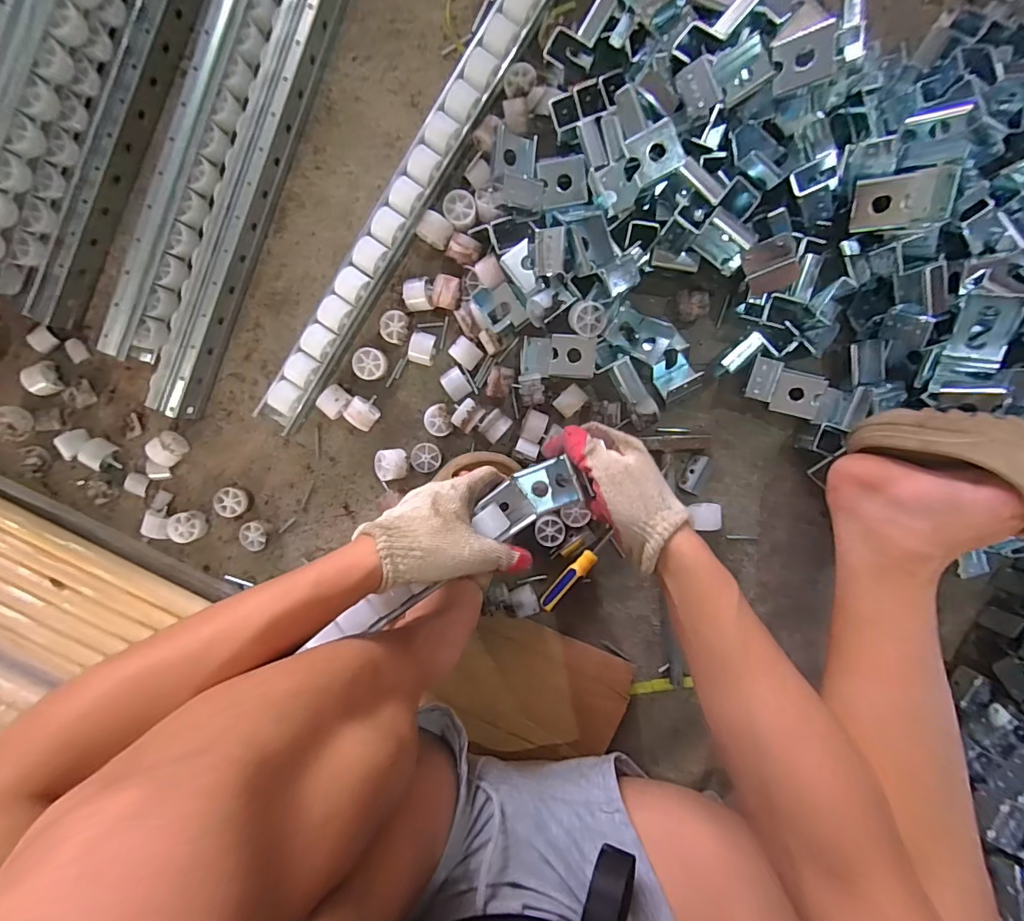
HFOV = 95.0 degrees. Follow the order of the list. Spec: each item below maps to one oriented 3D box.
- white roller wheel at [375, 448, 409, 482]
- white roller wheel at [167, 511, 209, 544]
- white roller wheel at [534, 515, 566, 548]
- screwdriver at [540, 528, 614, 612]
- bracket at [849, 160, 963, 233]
[{"bbox_3d":[-0.139,0.004,0.547,0.039,0.035,0.035,-9,96,1],"label":"white roller wheel"},{"bbox_3d":[-0.386,0.078,0.562,0.038,0.026,0.035,0,97,-2],"label":"white roller wheel"},{"bbox_3d":[0.044,0.081,0.546,0.033,0.013,0.035,6,96,0],"label":"white roller wheel"},{"bbox_3d":[0.076,0.130,0.555,0.114,0.024,0.019,-45,94,5],"label":"screwdriver"},{"bbox_3d":[0.379,-0.252,0.453,0.086,0.028,0.050,4,121,16],"label":"bracket"}]

